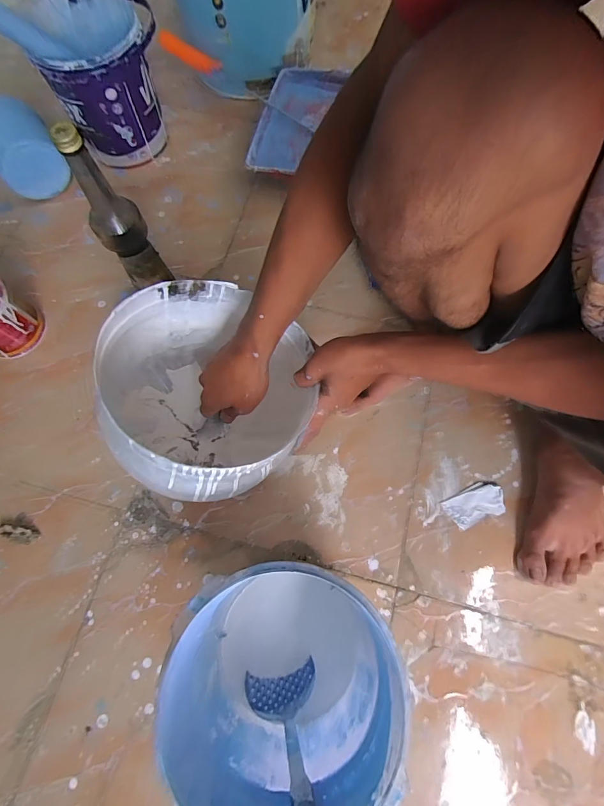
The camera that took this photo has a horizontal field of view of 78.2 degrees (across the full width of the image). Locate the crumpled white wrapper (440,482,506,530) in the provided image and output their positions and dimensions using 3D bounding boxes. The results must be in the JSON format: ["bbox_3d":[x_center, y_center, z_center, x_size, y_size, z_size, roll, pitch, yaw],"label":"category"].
[{"bbox_3d":[0.253,0.148,0.544,0.087,0.007,0.050,-20,73,-7],"label":"crumpled white wrapper"}]

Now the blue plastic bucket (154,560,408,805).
[{"bbox_3d":[-0.015,0.276,0.398,0.194,0.199,0.201,0,72,-1],"label":"blue plastic bucket"}]

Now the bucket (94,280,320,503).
[{"bbox_3d":[-0.123,-0.016,0.467,0.227,0.183,0.217,0,72,-1],"label":"bucket"}]

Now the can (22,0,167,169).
[{"bbox_3d":[-0.347,-0.576,0.683,0.180,0.187,0.189,-10,72,-4],"label":"can"}]

